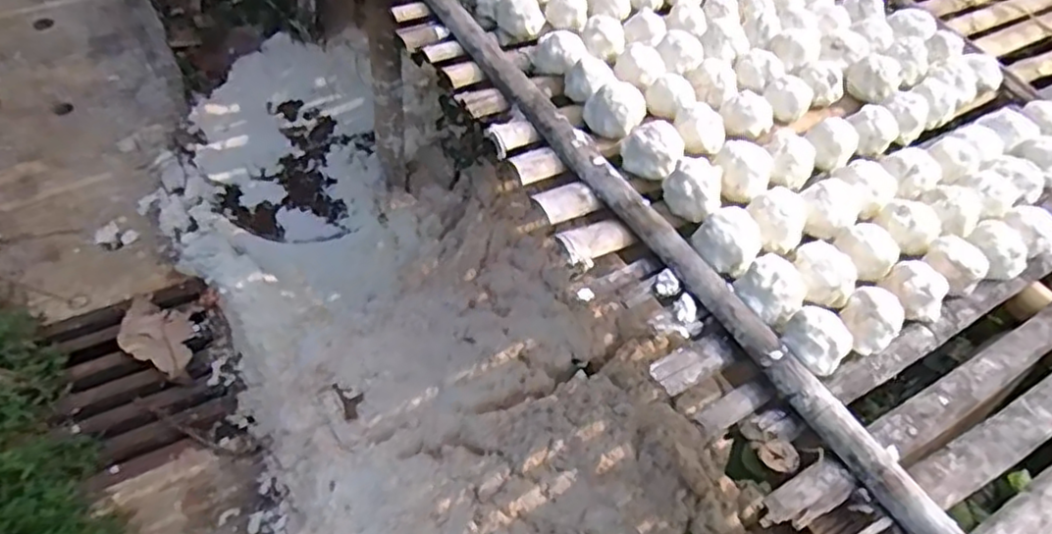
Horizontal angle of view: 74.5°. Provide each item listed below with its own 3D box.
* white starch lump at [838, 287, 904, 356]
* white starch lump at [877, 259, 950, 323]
[{"bbox_3d":[0.395,0.059,0.790,0.071,0.045,0.064,-35,64,-26],"label":"white starch lump"},{"bbox_3d":[0.469,0.029,0.828,0.072,0.048,0.064,20,55,9],"label":"white starch lump"}]

